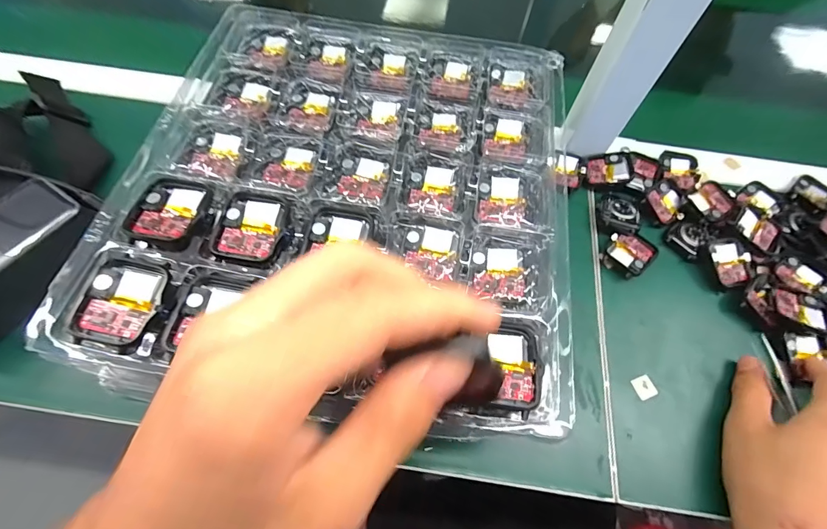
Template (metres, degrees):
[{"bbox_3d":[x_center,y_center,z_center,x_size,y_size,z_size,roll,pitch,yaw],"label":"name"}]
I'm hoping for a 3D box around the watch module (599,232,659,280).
[{"bbox_3d":[0.191,-0.010,0.340,0.043,0.010,0.039,-37,71,-19],"label":"watch module"}]

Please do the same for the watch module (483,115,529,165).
[{"bbox_3d":[0.068,-0.093,0.282,0.032,0.012,0.033,6,63,0],"label":"watch module"}]

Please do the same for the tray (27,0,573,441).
[{"bbox_3d":[-0.034,-0.063,0.253,0.263,0.025,0.295,8,63,1],"label":"tray"}]

